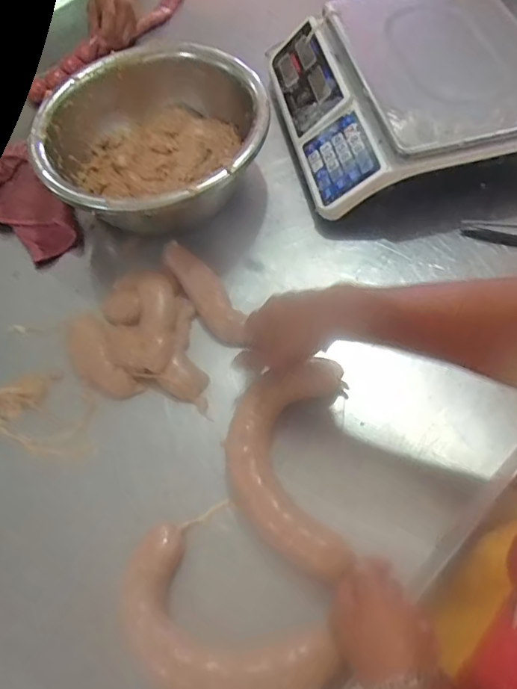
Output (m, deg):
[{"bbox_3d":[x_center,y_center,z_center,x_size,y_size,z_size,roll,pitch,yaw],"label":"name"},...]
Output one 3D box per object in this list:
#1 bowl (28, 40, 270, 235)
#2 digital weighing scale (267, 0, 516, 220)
[{"bbox_3d":[-0.130,-0.245,0.645,0.266,0.110,0.244,-6,62,0],"label":"bowl"},{"bbox_3d":[0.194,-0.332,0.671,0.311,0.112,0.325,-14,62,-3],"label":"digital weighing scale"}]

